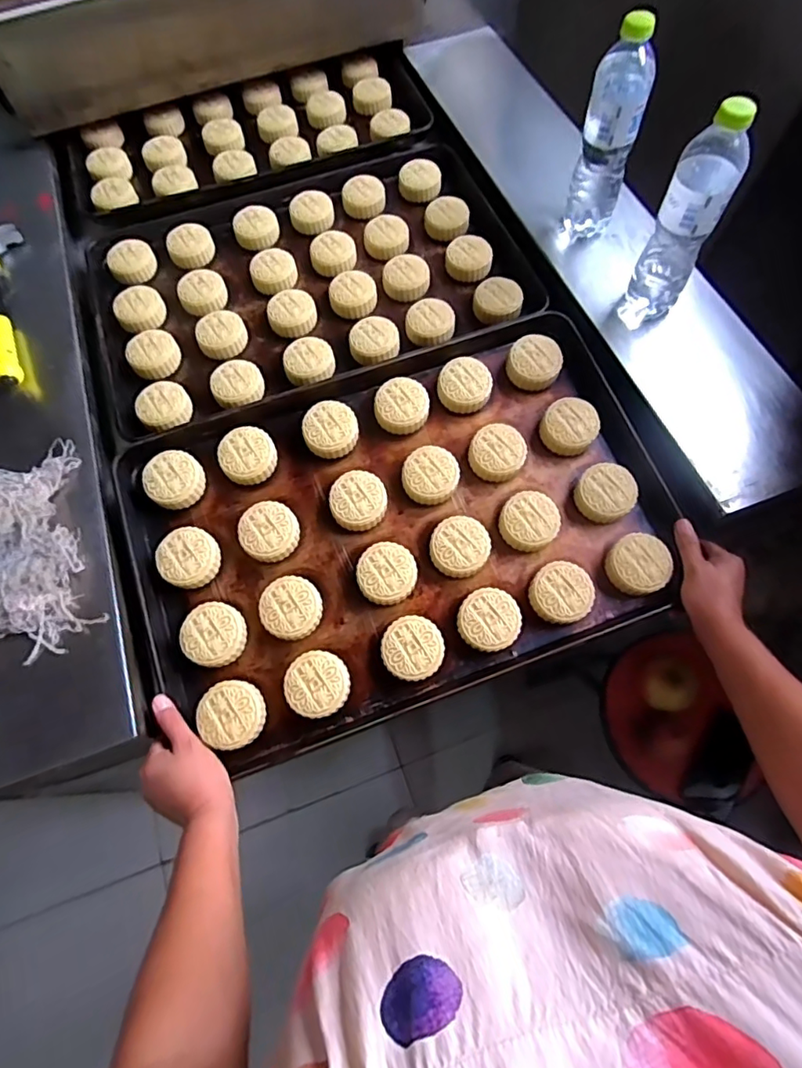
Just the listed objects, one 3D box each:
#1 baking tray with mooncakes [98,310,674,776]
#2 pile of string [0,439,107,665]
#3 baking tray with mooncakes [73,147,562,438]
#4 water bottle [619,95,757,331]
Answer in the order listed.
[{"bbox_3d":[-0.001,-0.013,0.617,0.586,0.037,0.390,-20,75,-5],"label":"baking tray with mooncakes"},{"bbox_3d":[-0.441,0.018,0.571,0.178,0.071,0.233,-22,65,-7],"label":"pile of string"},{"bbox_3d":[-0.133,-0.366,0.774,0.594,0.059,0.395,-19,64,-6],"label":"baking tray with mooncakes"},{"bbox_3d":[0.315,-0.341,0.593,0.064,0.232,0.056,25,68,15],"label":"water bottle"}]

